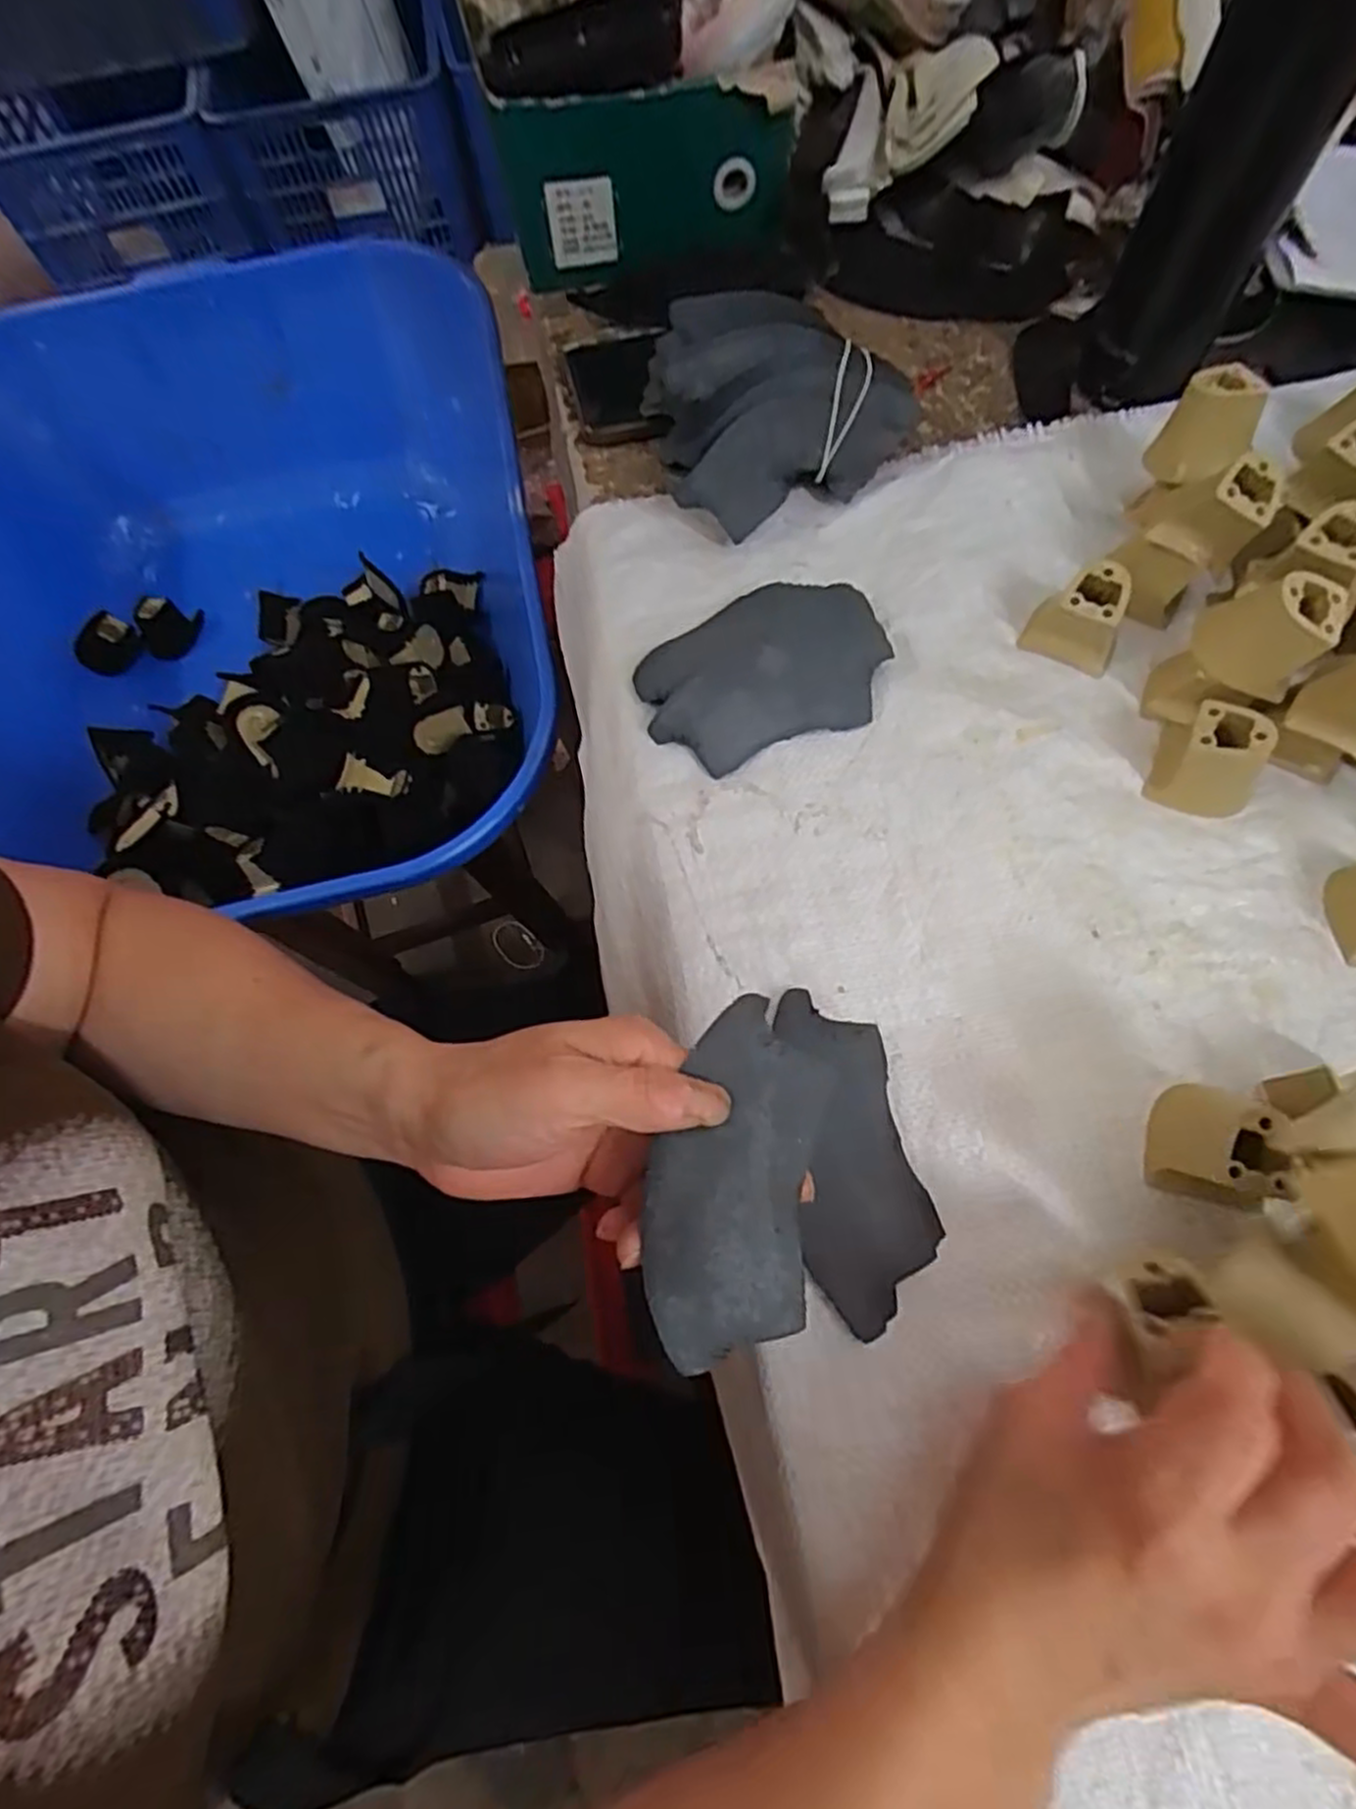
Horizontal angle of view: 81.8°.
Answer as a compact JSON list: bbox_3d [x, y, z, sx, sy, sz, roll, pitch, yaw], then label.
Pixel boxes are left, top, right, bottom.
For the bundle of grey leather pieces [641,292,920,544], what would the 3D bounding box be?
[{"bbox_3d":[0.044,-0.271,0.420,0.129,0.066,0.114,-25,69,-7],"label":"bundle of grey leather pieces"}]

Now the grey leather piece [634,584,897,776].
[{"bbox_3d":[0.044,-0.116,0.390,0.124,0.016,0.082,-22,69,-6],"label":"grey leather piece"}]

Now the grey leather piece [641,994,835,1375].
[{"bbox_3d":[0.018,0.089,0.251,0.053,0.014,0.112,12,82,8],"label":"grey leather piece"}]

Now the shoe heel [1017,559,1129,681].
[{"bbox_3d":[0.198,-0.142,0.382,0.043,0.036,0.034,28,73,13],"label":"shoe heel"}]

